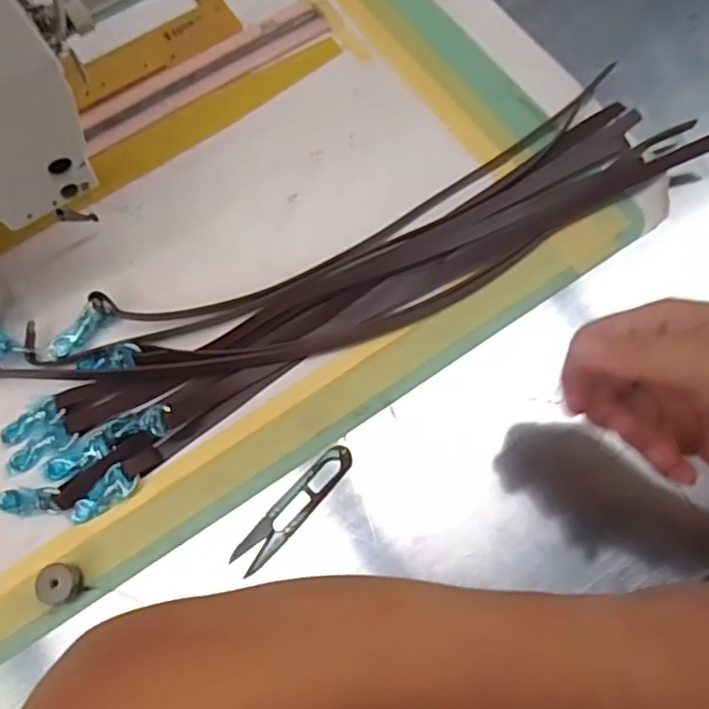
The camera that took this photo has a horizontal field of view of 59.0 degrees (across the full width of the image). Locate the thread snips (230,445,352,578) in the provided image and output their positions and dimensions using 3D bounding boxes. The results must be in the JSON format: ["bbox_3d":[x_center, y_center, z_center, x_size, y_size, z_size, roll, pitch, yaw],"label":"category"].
[{"bbox_3d":[-0.040,0.102,0.418,0.022,0.006,0.102,41,77,15],"label":"thread snips"}]

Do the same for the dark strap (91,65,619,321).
[{"bbox_3d":[0.024,-0.116,0.485,0.452,0.014,0.059,-27,72,-7],"label":"dark strap"}]

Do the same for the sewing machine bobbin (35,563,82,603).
[{"bbox_3d":[-0.188,0.146,0.400,0.024,0.017,0.023,1,71,3],"label":"sewing machine bobbin"}]

